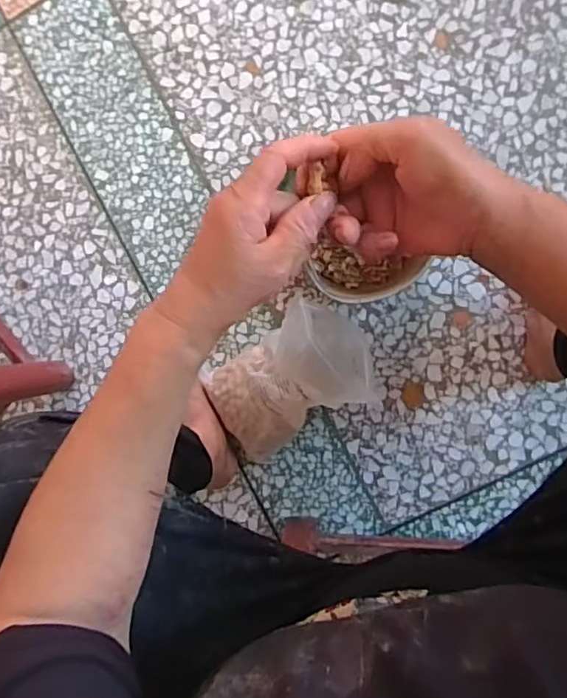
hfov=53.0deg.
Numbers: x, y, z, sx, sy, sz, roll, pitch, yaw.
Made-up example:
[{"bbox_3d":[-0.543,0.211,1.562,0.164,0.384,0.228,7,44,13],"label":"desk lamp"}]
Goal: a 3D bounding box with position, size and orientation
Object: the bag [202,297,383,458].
[{"bbox_3d":[0.003,0.047,0.741,0.202,0.125,0.149,-34,90,8],"label":"bag"}]

